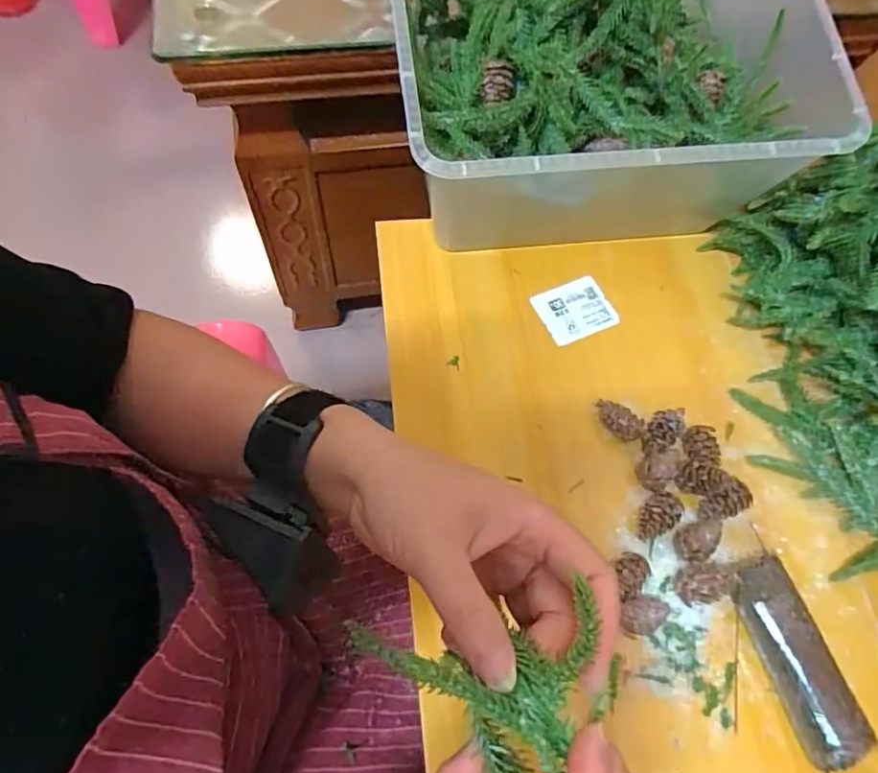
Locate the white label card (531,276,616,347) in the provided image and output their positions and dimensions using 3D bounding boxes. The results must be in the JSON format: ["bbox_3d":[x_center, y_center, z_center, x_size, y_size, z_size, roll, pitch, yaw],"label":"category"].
[{"bbox_3d":[0.109,-0.061,0.451,0.057,0.004,0.048,-21,68,-12],"label":"white label card"}]

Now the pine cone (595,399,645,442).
[{"bbox_3d":[0.126,0.025,0.399,0.036,0.016,0.019,37,69,14],"label":"pine cone"}]

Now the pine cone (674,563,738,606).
[{"bbox_3d":[0.164,0.121,0.348,0.036,0.020,0.023,-9,66,-7],"label":"pine cone"}]

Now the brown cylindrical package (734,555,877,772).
[{"bbox_3d":[0.213,0.163,0.340,0.035,0.028,0.110,-18,67,-11],"label":"brown cylindrical package"}]

